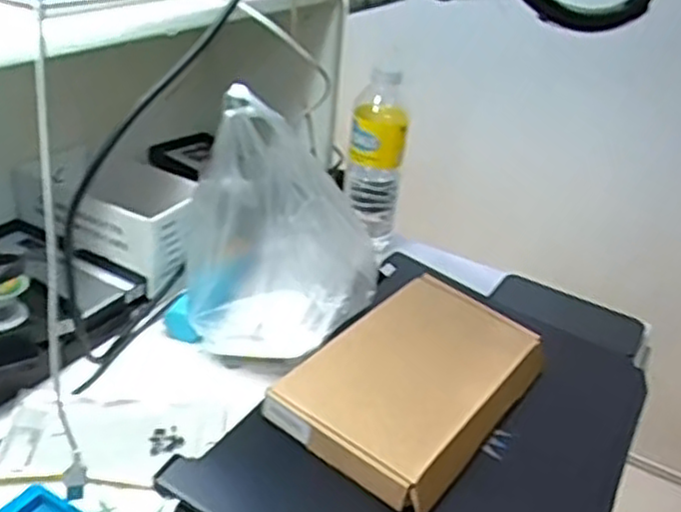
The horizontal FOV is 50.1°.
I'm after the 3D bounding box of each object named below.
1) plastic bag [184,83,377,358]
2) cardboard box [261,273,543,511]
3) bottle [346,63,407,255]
[{"bbox_3d":[-0.048,-0.023,0.621,0.161,0.187,0.117,8,30,2],"label":"plastic bag"},{"bbox_3d":[0.065,0.091,0.575,0.134,0.034,0.233,23,34,27],"label":"cardboard box"},{"bbox_3d":[0.041,-0.108,0.835,0.060,0.197,0.060,10,30,6],"label":"bottle"}]

